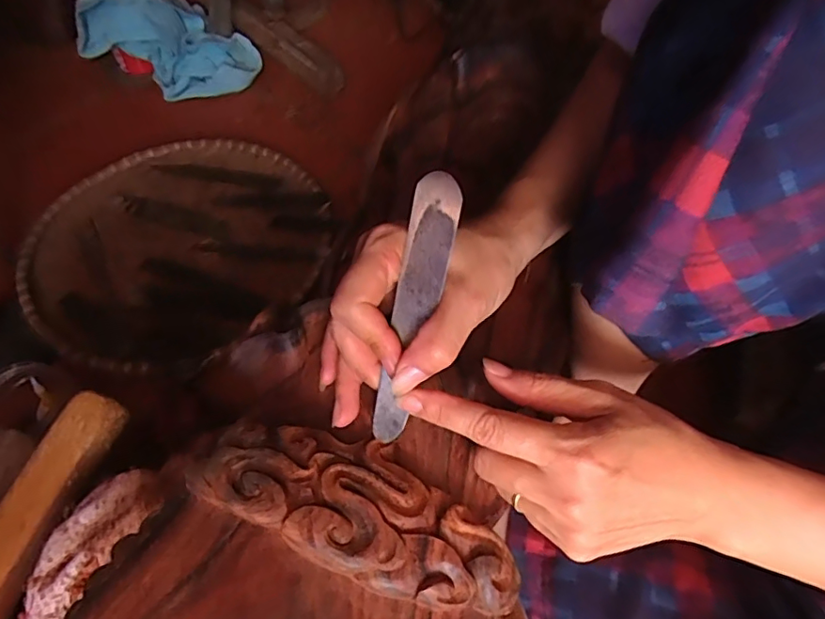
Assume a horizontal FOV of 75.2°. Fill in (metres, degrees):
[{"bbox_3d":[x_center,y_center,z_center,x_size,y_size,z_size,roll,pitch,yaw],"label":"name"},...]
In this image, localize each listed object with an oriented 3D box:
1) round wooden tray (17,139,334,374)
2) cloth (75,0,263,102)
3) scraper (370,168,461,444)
[{"bbox_3d":[-0.271,-0.080,0.631,0.318,0.030,0.327,-1,57,1],"label":"round wooden tray"},{"bbox_3d":[-0.357,-0.404,0.774,0.228,0.138,0.139,-19,58,-11],"label":"cloth"},{"bbox_3d":[0.000,0.000,0.261,0.024,0.004,0.131,15,96,11],"label":"scraper"}]

